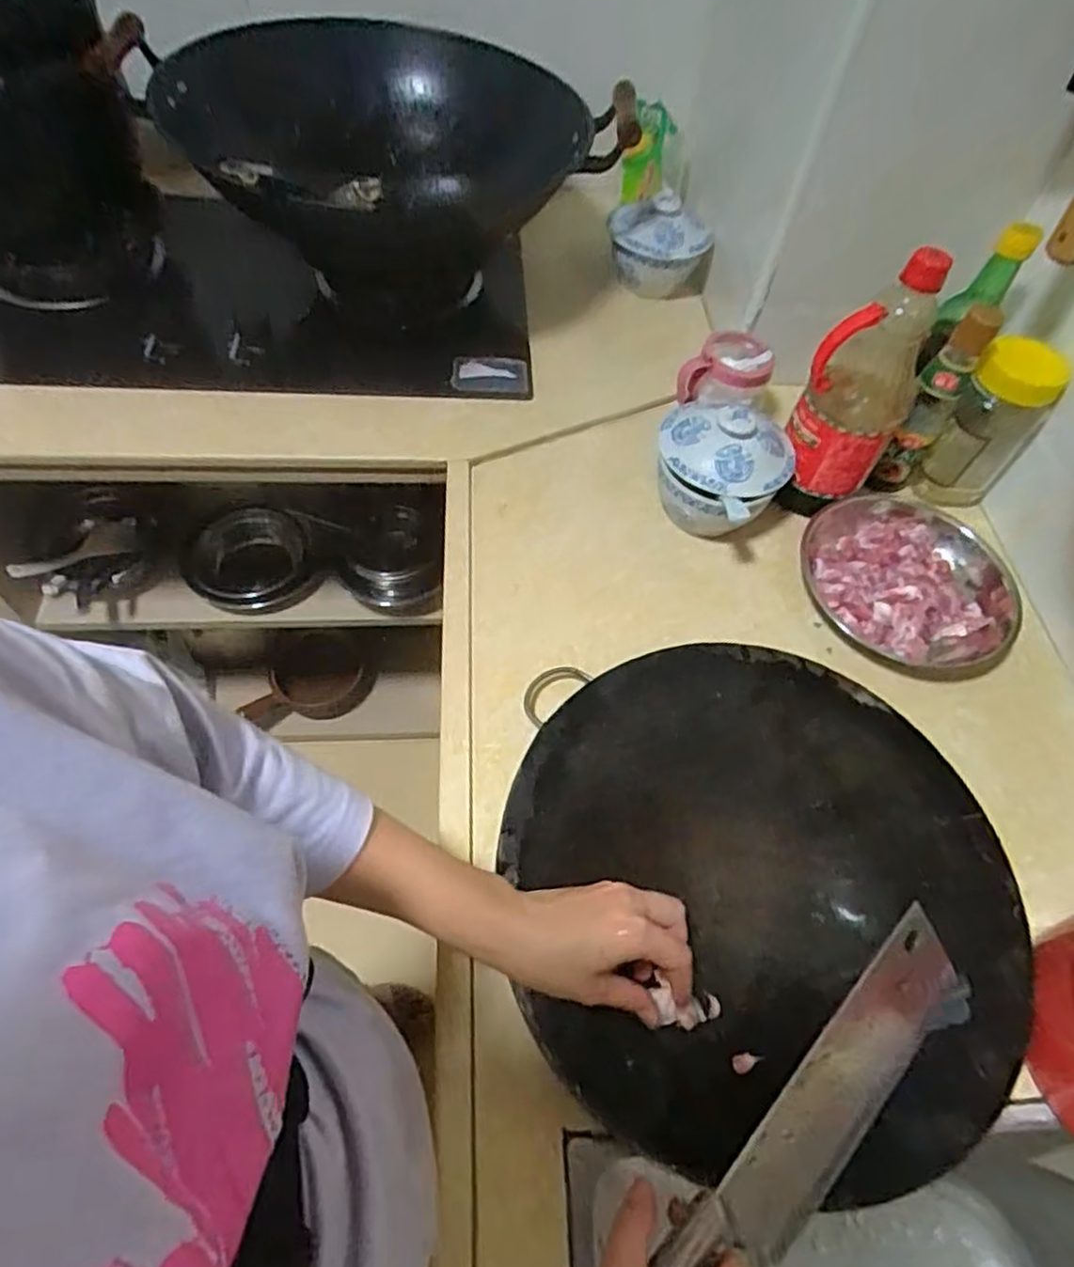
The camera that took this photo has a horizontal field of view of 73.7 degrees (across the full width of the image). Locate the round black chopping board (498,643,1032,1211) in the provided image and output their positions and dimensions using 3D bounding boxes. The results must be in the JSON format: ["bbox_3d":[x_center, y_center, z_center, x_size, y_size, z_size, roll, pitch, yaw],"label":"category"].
[{"bbox_3d":[0.162,0.179,0.533,0.363,0.050,0.357,2,57,-3],"label":"round black chopping board"}]

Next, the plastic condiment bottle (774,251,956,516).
[{"bbox_3d":[0.297,-0.215,0.676,0.094,0.250,0.076,34,61,16],"label":"plastic condiment bottle"}]

